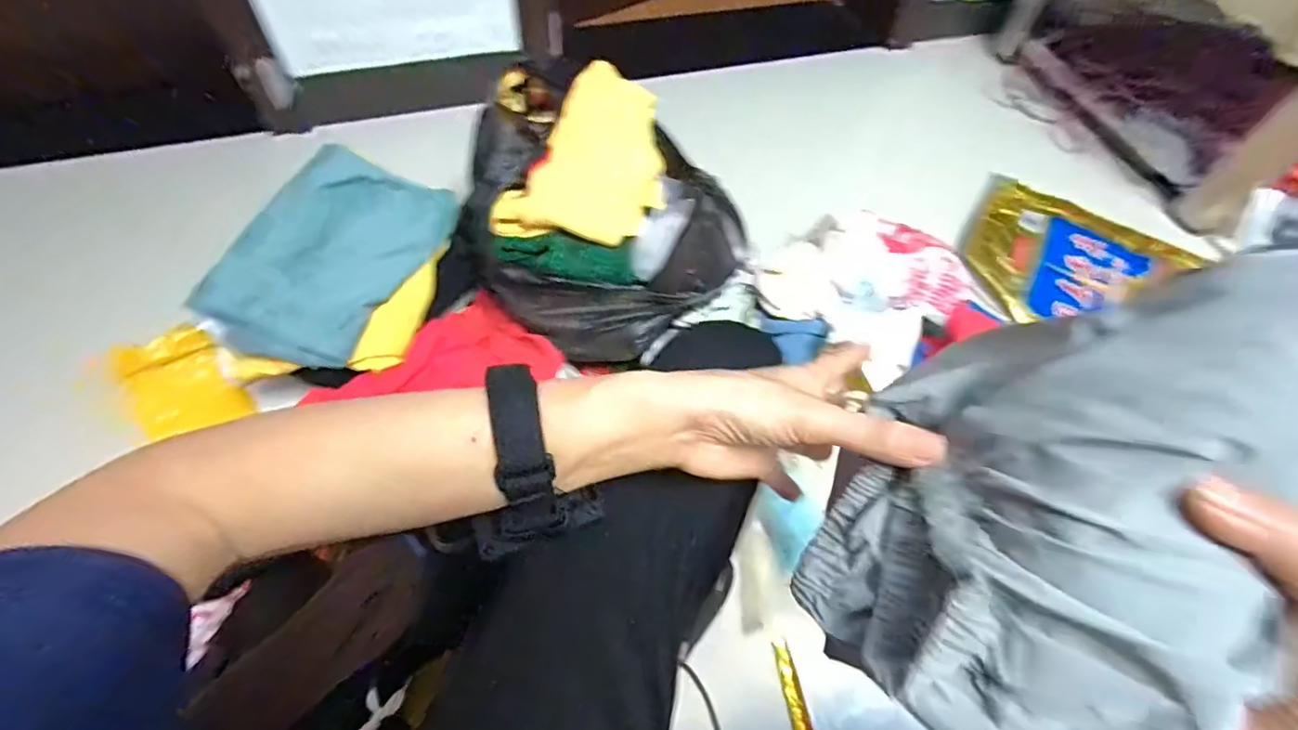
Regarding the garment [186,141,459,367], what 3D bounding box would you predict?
[{"bbox_3d":[-0.364,-0.127,0.665,0.180,0.032,0.262,25,64,-13],"label":"garment"}]

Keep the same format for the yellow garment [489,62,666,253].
[{"bbox_3d":[-0.063,-0.244,0.708,0.148,0.082,0.267,21,58,9],"label":"yellow garment"}]

